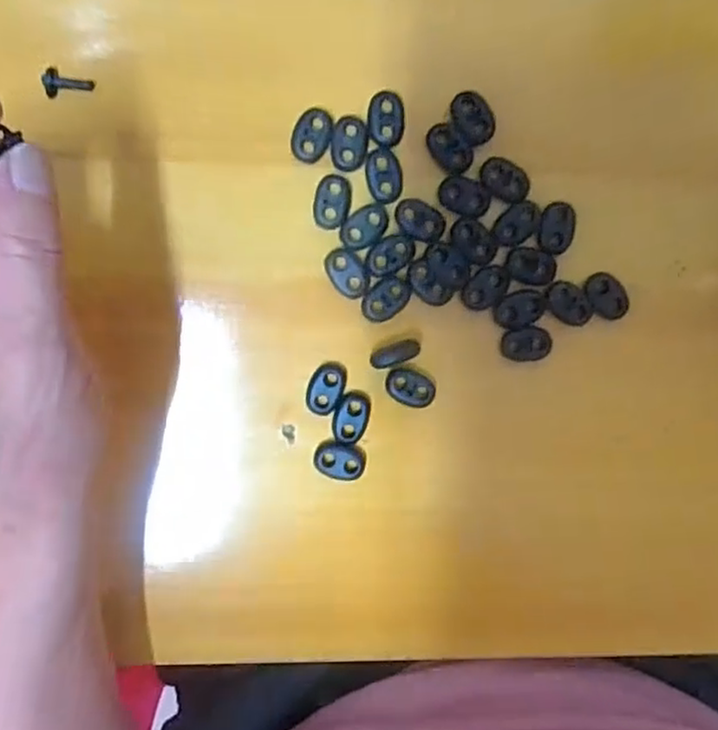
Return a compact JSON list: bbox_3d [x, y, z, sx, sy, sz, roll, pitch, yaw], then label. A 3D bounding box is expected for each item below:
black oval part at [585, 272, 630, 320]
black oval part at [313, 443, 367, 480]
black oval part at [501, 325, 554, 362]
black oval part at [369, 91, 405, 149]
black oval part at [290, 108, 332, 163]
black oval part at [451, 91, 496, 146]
[{"bbox_3d":[0.107,-0.029,0.296,0.015,0.004,0.022,-30,98,1],"label":"black oval part"},{"bbox_3d":[-0.008,0.042,0.295,0.022,0.004,0.015,7,97,-4],"label":"black oval part"},{"bbox_3d":[0.072,-0.009,0.295,0.021,0.004,0.014,-6,97,-2],"label":"black oval part"},{"bbox_3d":[0.011,-0.101,0.282,0.015,0.004,0.022,3,97,-4],"label":"black oval part"},{"bbox_3d":[-0.019,-0.093,0.280,0.014,0.004,0.022,21,95,-6],"label":"black oval part"},{"bbox_3d":[0.047,-0.102,0.284,0.015,0.006,0.021,-23,98,0],"label":"black oval part"}]

